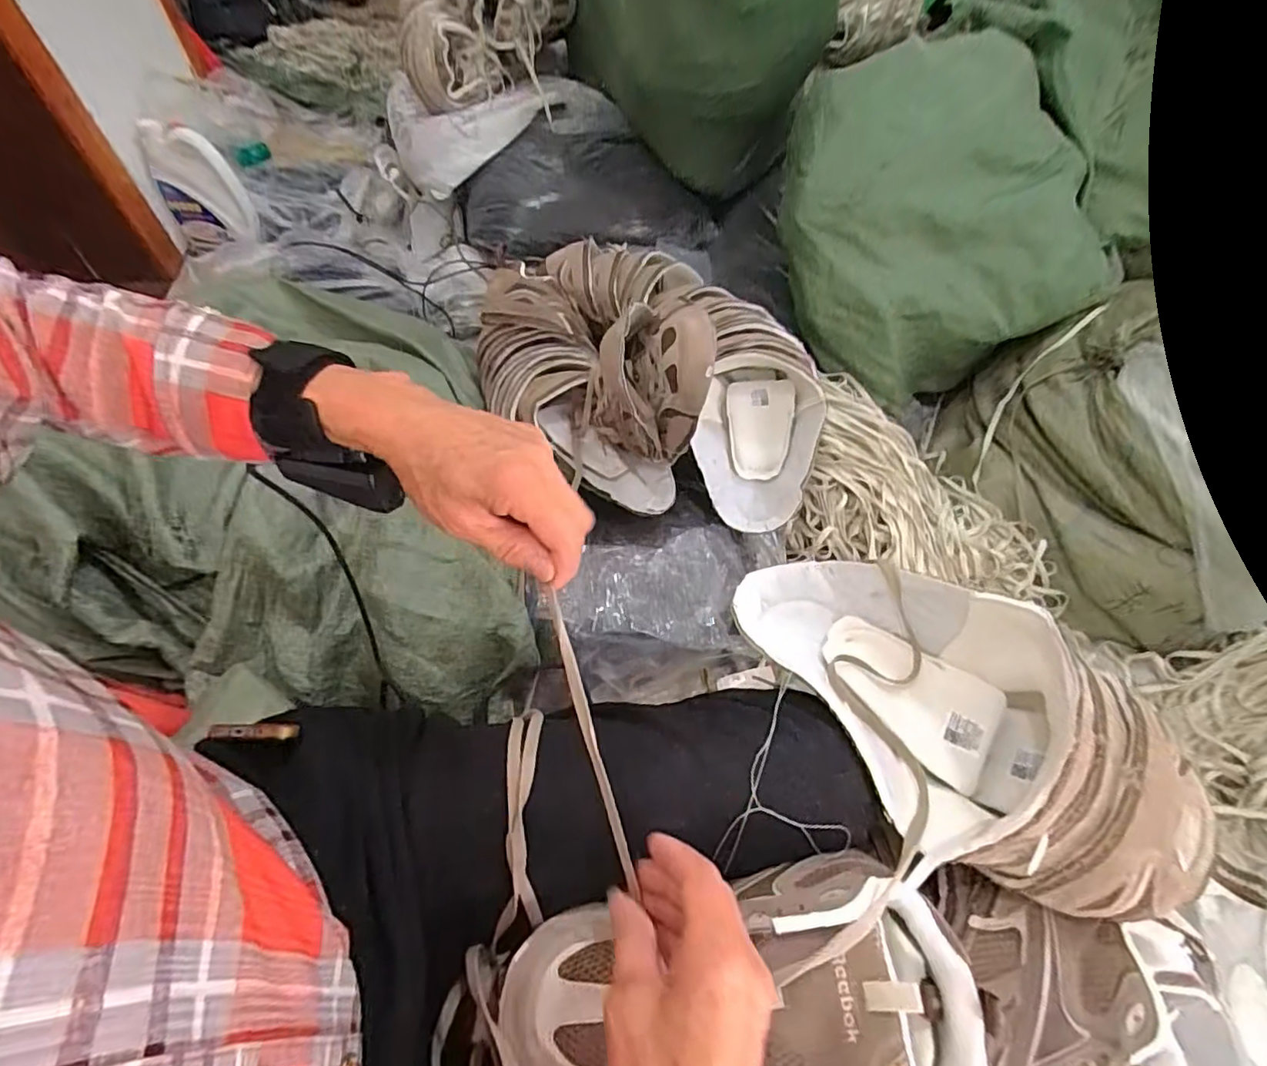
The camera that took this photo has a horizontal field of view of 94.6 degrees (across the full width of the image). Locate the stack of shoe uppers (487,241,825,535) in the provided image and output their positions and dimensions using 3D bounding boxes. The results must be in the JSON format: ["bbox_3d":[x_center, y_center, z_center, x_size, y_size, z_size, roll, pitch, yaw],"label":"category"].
[{"bbox_3d":[0.034,-0.233,0.745,0.309,0.231,0.475,-30,63,-20],"label":"stack of shoe uppers"}]

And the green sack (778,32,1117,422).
[{"bbox_3d":[0.440,-0.468,0.885,0.448,0.319,0.391,-20,60,-14],"label":"green sack"}]

